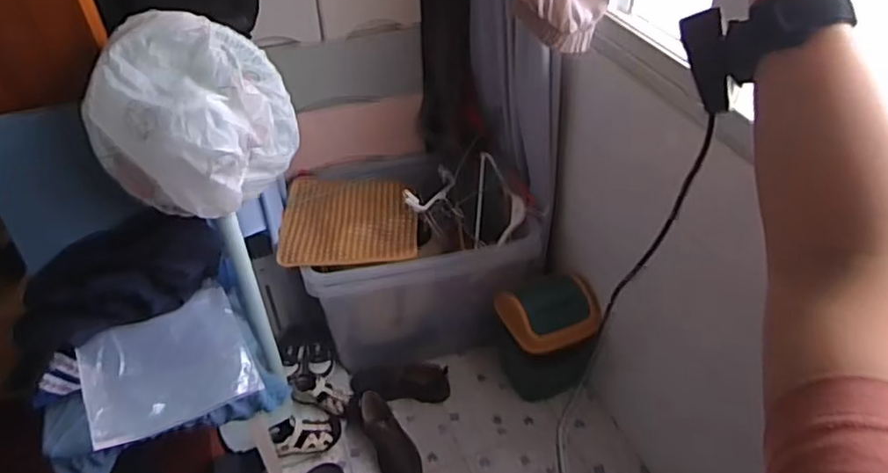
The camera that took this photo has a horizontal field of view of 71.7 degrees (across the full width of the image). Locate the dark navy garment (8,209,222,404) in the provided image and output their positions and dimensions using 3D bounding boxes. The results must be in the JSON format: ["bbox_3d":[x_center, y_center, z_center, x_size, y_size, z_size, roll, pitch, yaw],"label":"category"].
[{"bbox_3d":[-0.764,0.145,1.398,0.542,0.209,0.191,-41,52,-15],"label":"dark navy garment"}]

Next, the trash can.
[{"bbox_3d":[0.285,0.289,1.833,0.270,0.348,0.307,-15,43,-14],"label":"trash can"}]

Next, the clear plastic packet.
[{"bbox_3d":[-0.621,0.286,1.377,0.351,0.044,0.285,-24,68,-30],"label":"clear plastic packet"}]

